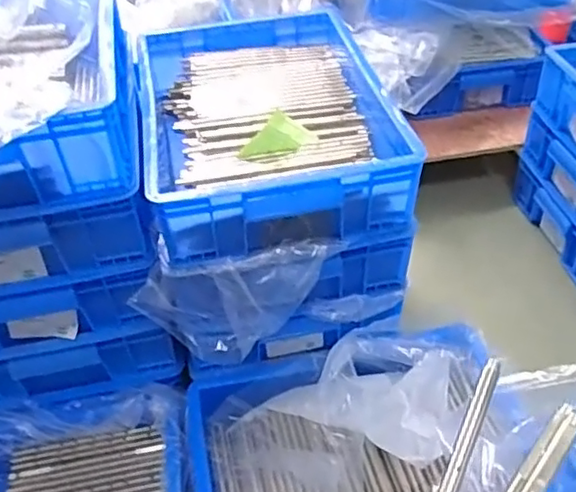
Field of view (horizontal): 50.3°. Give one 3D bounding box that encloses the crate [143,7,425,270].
[{"bbox_3d":[-0.034,-0.164,0.811,0.289,0.100,0.394,-10,44,-6],"label":"crate"}]

